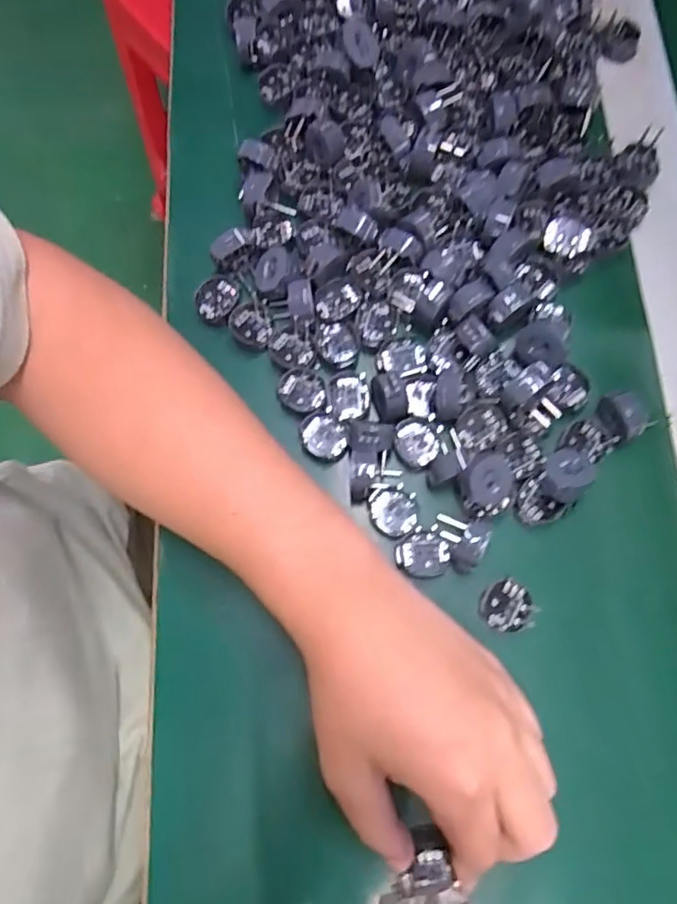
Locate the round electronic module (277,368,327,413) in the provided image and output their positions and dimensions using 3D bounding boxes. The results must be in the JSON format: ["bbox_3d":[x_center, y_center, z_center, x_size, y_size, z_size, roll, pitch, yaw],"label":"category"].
[{"bbox_3d":[-0.021,-0.036,0.358,0.028,0.010,0.024,25,76,8],"label":"round electronic module"}]

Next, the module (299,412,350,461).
[{"bbox_3d":[-0.008,-0.008,0.352,0.025,0.010,0.029,-27,75,-6],"label":"module"}]

